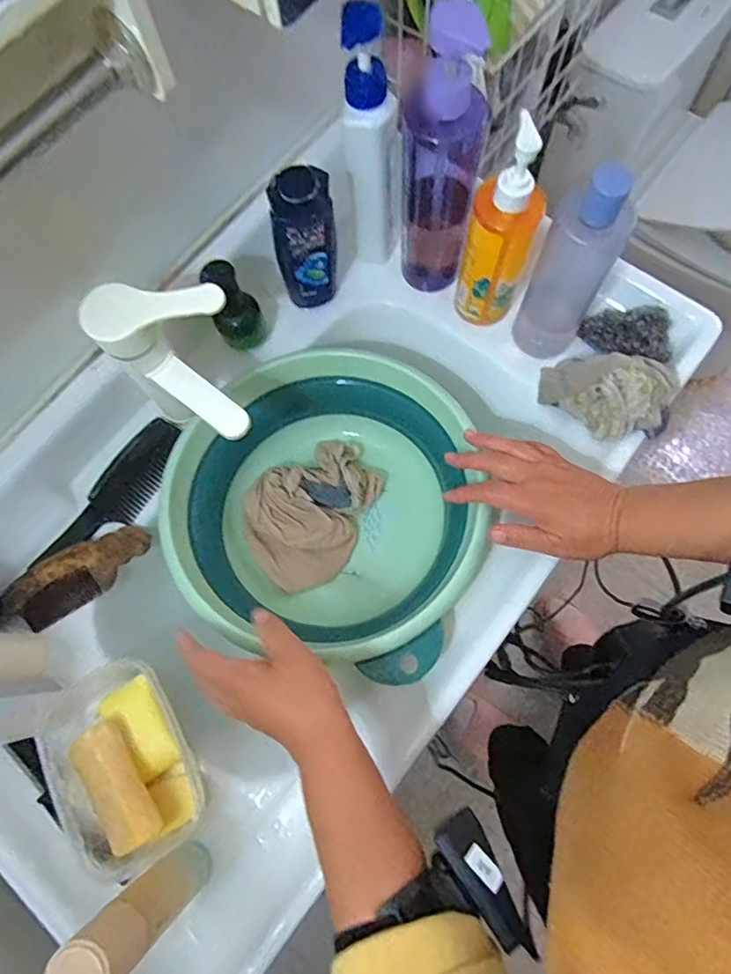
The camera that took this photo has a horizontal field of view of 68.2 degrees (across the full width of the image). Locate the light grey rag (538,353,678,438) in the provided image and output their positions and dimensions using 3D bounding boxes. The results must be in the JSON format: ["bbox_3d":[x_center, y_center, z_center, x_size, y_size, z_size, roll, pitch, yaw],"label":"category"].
[{"bbox_3d":[0.233,-0.089,0.524,0.113,0.064,0.077,17,75,7],"label":"light grey rag"}]

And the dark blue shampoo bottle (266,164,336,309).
[{"bbox_3d":[-0.059,-0.240,0.540,0.056,0.162,0.032,-26,74,-5],"label":"dark blue shampoo bottle"}]

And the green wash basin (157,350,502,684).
[{"bbox_3d":[-0.037,0.016,0.560,0.295,0.113,0.293,-1,74,2],"label":"green wash basin"}]

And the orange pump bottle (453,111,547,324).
[{"bbox_3d":[0.127,-0.234,0.509,0.061,0.197,0.057,22,76,8],"label":"orange pump bottle"}]

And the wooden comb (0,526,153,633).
[{"bbox_3d":[-0.287,0.088,0.542,0.147,0.017,0.055,-33,104,-9],"label":"wooden comb"}]

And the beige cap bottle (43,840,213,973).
[{"bbox_3d":[-0.157,0.296,0.371,0.037,0.145,0.041,-41,76,-9],"label":"beige cap bottle"}]

